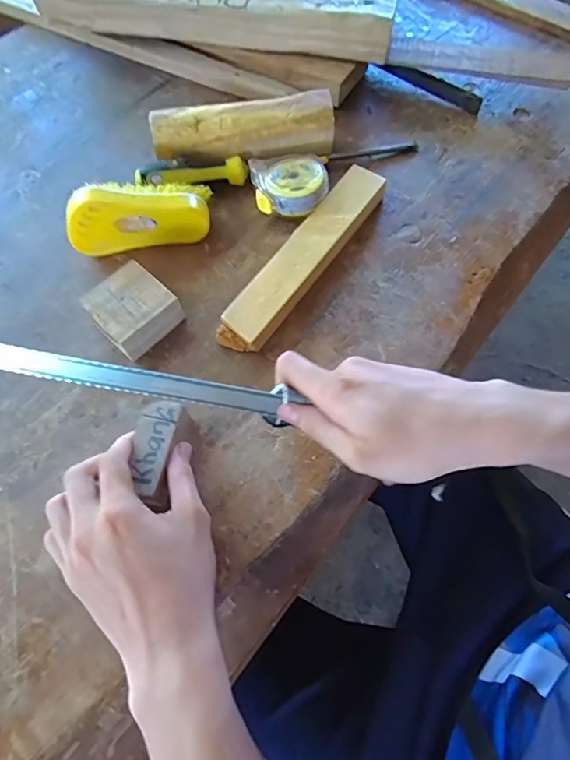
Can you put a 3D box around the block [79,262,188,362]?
[{"bbox_3d":[-0.129,-0.058,0.401,0.065,0.034,0.061,41,72,17],"label":"block"}]

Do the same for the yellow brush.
[{"bbox_3d":[-0.132,-0.152,0.429,0.125,0.057,0.041,-8,65,-3],"label":"yellow brush"}]

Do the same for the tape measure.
[{"bbox_3d":[0.006,-0.187,0.456,0.073,0.031,0.063,-8,65,-2],"label":"tape measure"}]

